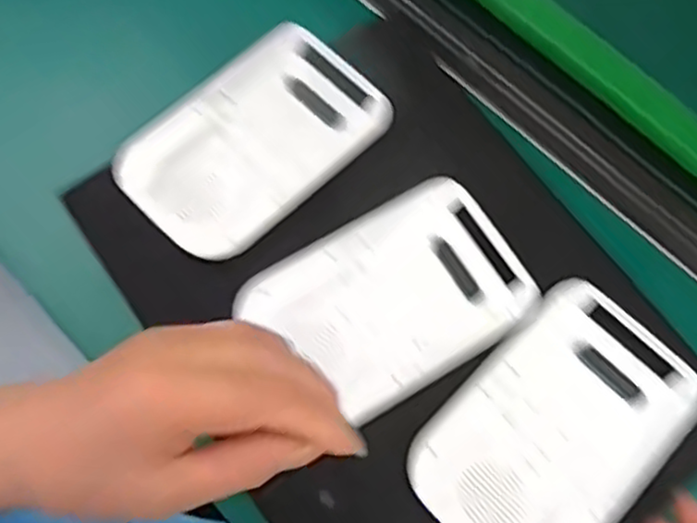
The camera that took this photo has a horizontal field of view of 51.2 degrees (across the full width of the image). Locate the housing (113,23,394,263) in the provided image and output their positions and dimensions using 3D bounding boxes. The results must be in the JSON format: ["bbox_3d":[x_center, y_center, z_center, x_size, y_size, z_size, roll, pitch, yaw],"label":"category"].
[{"bbox_3d":[-0.059,-0.075,0.450,0.155,0.018,0.104,-41,75,-17],"label":"housing"}]

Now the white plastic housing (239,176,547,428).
[{"bbox_3d":[0.027,0.022,0.418,0.150,0.019,0.101,-29,72,-14],"label":"white plastic housing"}]

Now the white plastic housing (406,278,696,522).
[{"bbox_3d":[0.112,0.091,0.394,0.102,0.015,0.156,43,72,14],"label":"white plastic housing"}]

